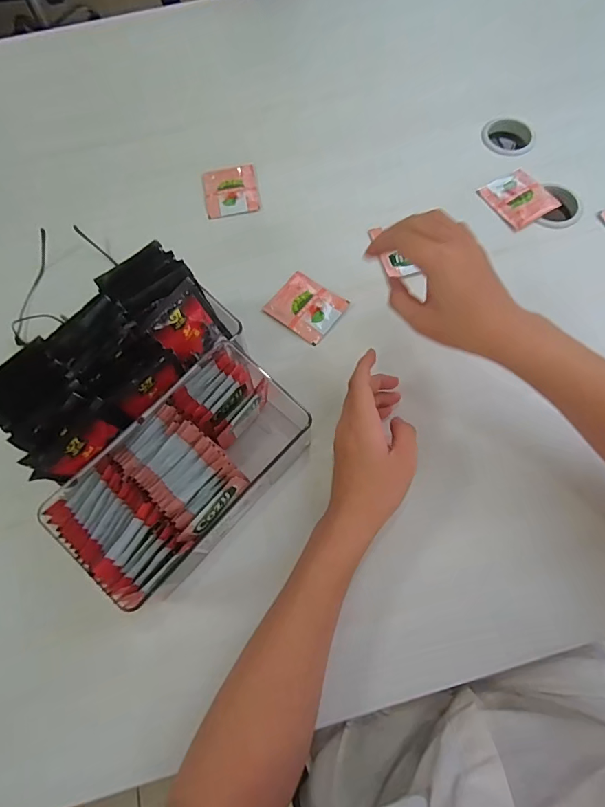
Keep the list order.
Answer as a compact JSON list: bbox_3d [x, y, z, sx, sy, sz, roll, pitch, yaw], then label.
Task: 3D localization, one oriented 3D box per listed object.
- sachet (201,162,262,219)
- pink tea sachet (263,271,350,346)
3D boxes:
[{"bbox_3d":[-0.091,-0.271,0.540,0.066,0.008,0.075,-10,69,-1],"label":"sachet"},{"bbox_3d":[0.004,-0.109,0.477,0.074,0.008,0.066,36,75,14],"label":"pink tea sachet"}]

